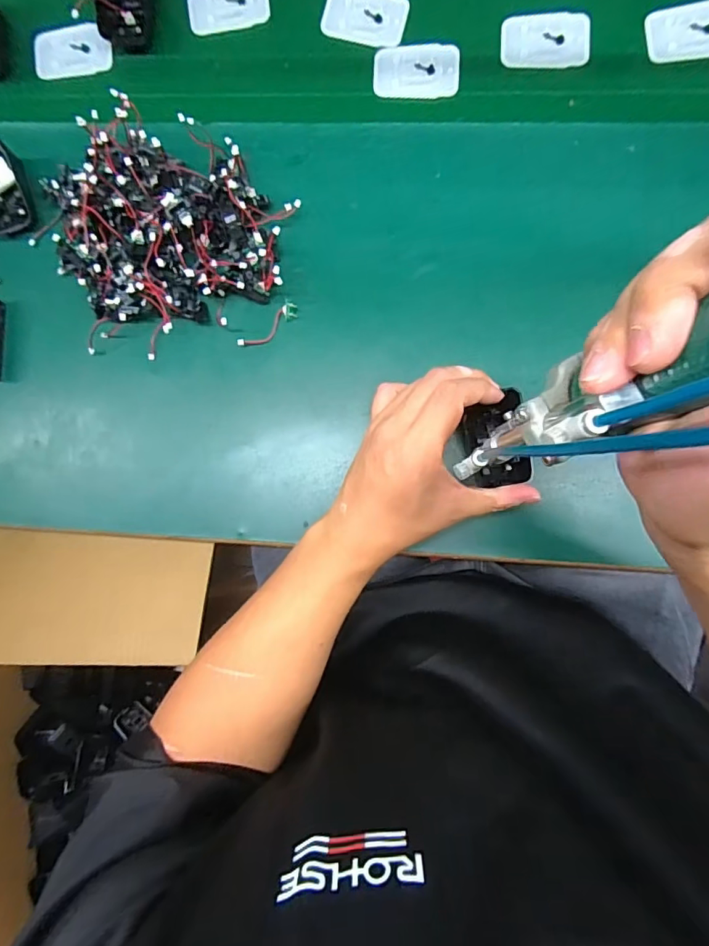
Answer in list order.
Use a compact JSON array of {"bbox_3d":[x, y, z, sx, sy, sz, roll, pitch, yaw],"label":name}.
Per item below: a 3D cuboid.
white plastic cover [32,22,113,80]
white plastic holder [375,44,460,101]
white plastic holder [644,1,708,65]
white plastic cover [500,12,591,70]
[{"bbox_3d":[-0.247,-0.369,0.430,0.071,0.006,0.039,-4,87,5],"label":"white plastic cover"},{"bbox_3d":[0.051,-0.331,0.408,0.069,0.006,0.043,-1,88,5],"label":"white plastic holder"},{"bbox_3d":[0.266,-0.346,0.388,0.068,0.007,0.044,-11,87,4],"label":"white plastic holder"},{"bbox_3d":[0.155,-0.351,0.400,0.070,0.005,0.042,-6,87,4],"label":"white plastic cover"}]

